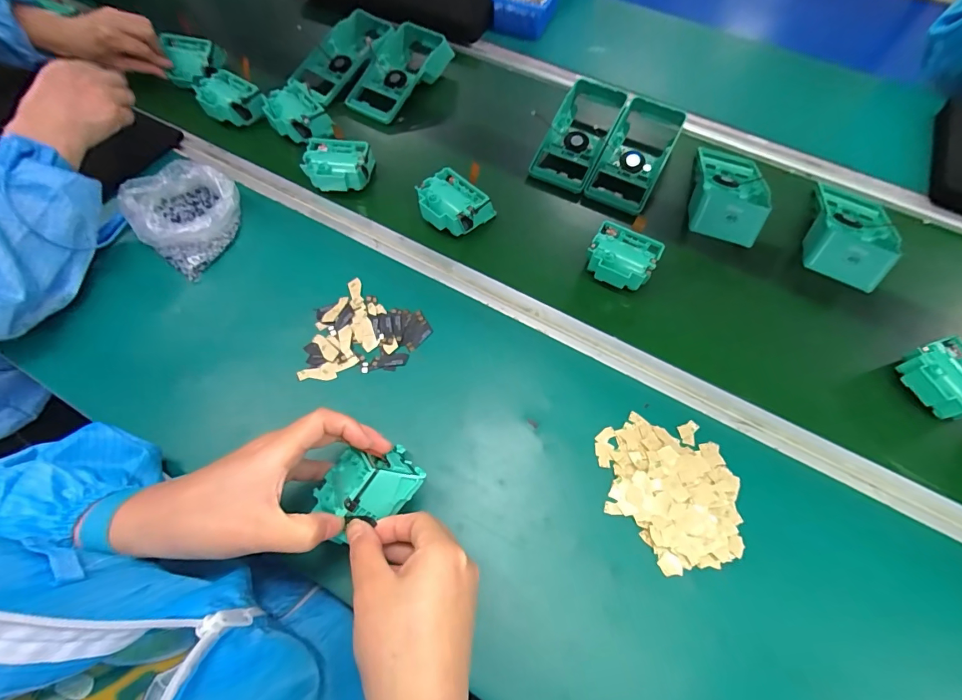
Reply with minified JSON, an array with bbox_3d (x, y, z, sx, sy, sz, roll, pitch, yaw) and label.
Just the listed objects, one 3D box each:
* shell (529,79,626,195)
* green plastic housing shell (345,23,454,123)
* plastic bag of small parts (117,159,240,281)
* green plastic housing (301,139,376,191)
[{"bbox_3d":[0.140,-0.306,0.592,0.081,0.044,0.185,24,64,10],"label":"shell"},{"bbox_3d":[-0.126,-0.430,0.641,0.100,0.045,0.186,22,64,9],"label":"green plastic housing shell"},{"bbox_3d":[-0.340,-0.161,0.481,0.127,0.045,0.113,31,65,13],"label":"plastic bag of small parts"},{"bbox_3d":[-0.178,-0.233,0.532,0.080,0.037,0.055,-1,63,-2],"label":"green plastic housing"}]

